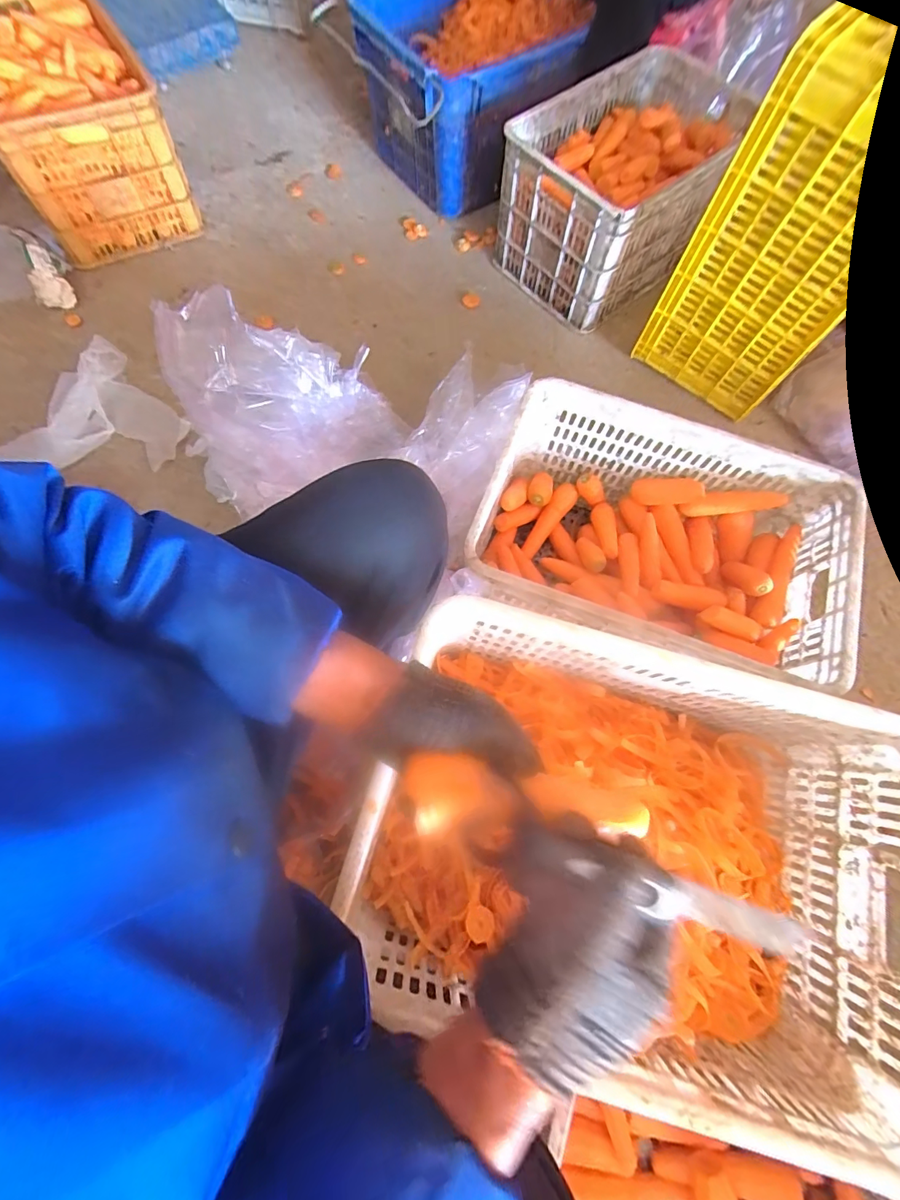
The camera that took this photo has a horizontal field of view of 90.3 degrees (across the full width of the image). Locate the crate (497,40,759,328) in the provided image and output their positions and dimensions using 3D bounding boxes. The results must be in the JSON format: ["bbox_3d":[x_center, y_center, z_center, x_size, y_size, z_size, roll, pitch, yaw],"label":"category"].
[{"bbox_3d":[0.416,-0.982,1.067,0.374,0.252,0.577,41,76,11],"label":"crate"}]

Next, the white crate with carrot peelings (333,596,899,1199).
[{"bbox_3d":[0.216,0.293,0.568,0.599,0.252,0.411,16,72,4],"label":"white crate with carrot peelings"}]

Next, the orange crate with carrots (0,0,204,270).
[{"bbox_3d":[-0.916,-1.168,1.094,0.366,0.270,0.623,-31,75,-11],"label":"orange crate with carrots"}]

